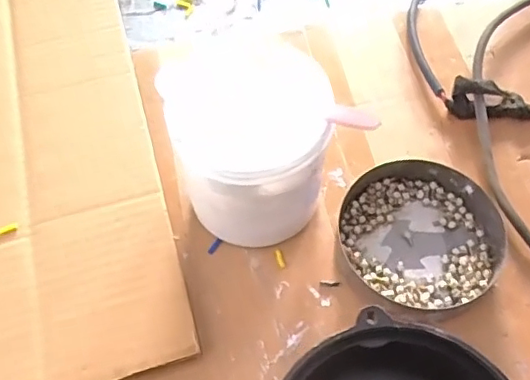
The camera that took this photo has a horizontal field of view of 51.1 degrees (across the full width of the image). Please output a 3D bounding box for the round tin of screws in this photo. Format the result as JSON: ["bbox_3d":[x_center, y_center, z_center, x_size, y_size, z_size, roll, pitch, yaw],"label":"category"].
[{"bbox_3d":[0.104,0.026,0.375,0.101,0.023,0.104,0,61,0],"label":"round tin of screws"}]

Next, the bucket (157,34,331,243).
[{"bbox_3d":[-0.010,-0.025,0.355,0.091,0.112,0.094,0,61,0],"label":"bucket"}]

